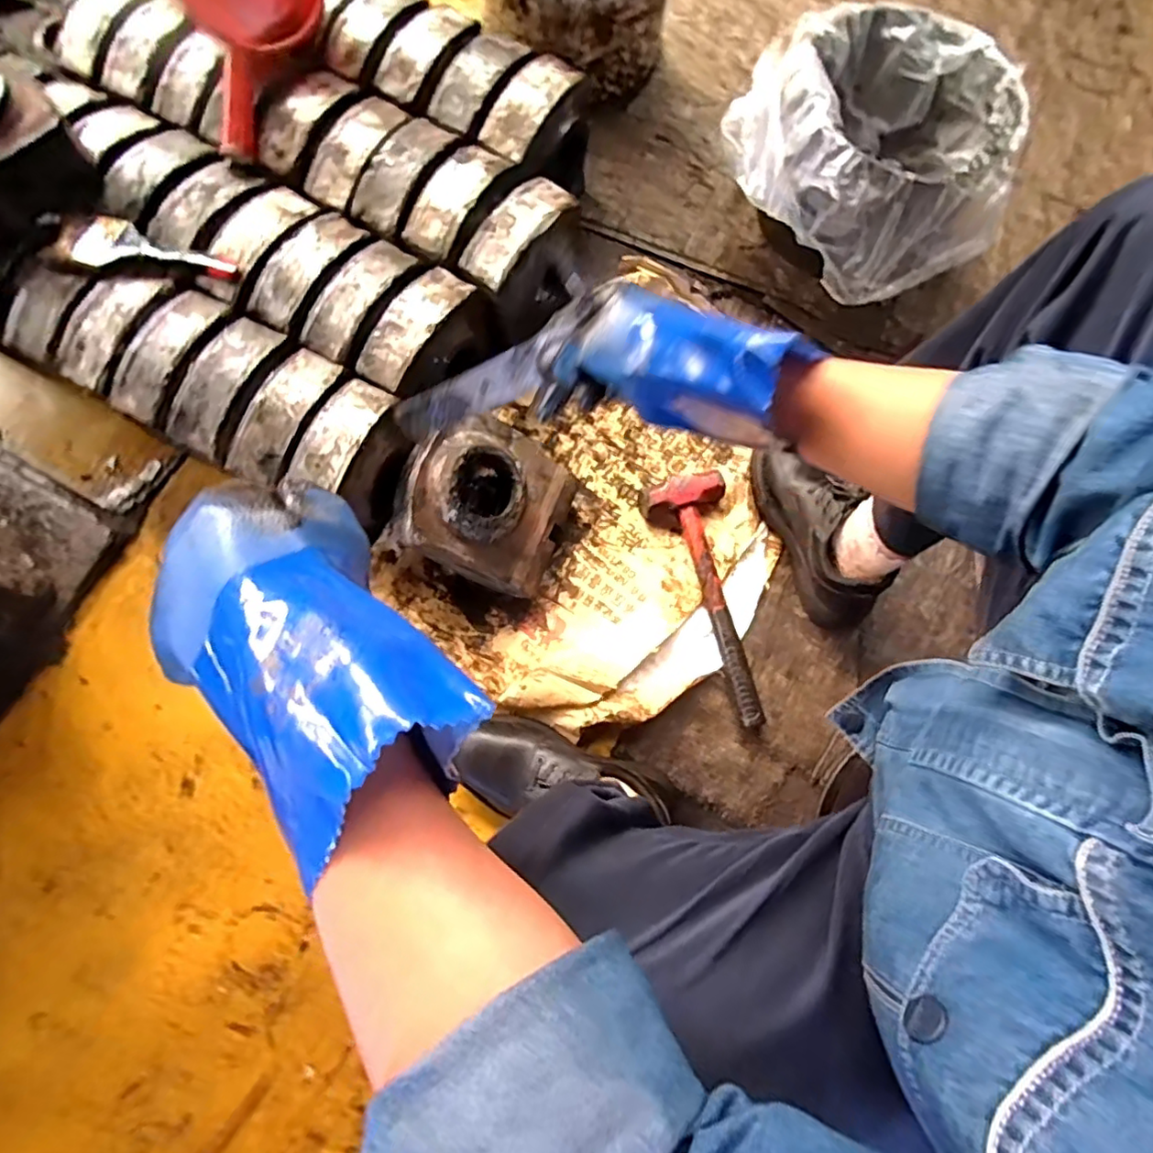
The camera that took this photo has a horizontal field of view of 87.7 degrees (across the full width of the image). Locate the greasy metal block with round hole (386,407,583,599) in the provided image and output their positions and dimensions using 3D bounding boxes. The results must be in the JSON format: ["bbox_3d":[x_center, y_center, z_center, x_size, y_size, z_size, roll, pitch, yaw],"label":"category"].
[{"bbox_3d":[-0.103,-0.085,0.722,0.174,0.162,0.180,21,79,1],"label":"greasy metal block with round hole"}]

